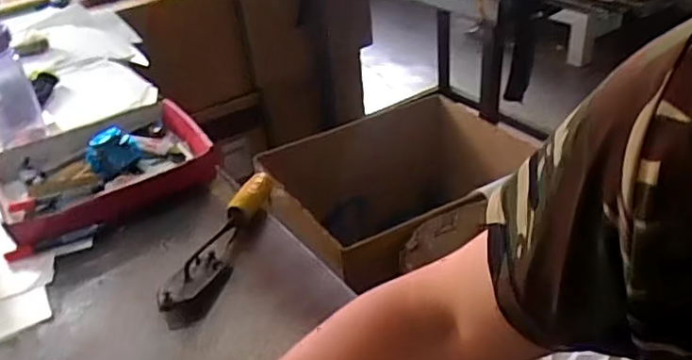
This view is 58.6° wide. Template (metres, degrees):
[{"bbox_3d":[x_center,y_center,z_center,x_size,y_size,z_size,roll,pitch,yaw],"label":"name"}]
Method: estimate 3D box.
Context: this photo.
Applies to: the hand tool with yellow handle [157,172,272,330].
[{"bbox_3d":[-0.166,0.079,0.817,0.066,0.051,0.271,7,34,14],"label":"hand tool with yellow handle"}]

